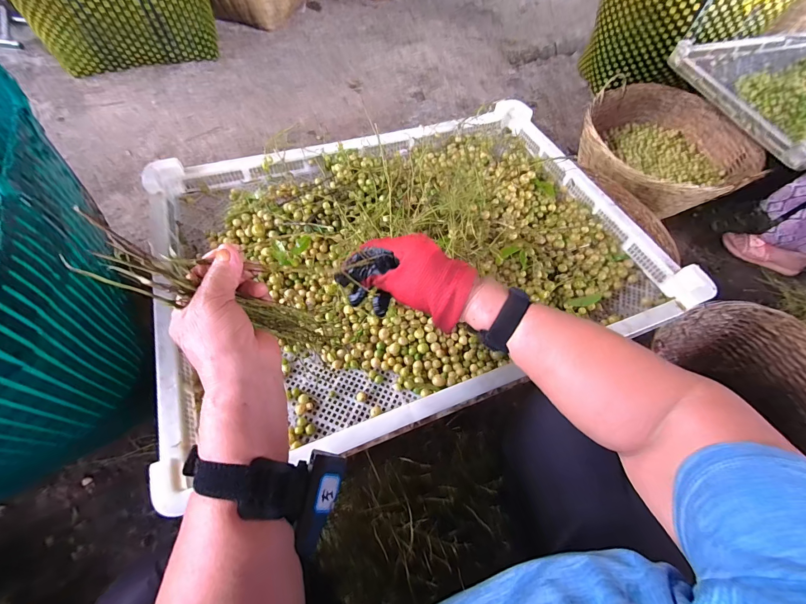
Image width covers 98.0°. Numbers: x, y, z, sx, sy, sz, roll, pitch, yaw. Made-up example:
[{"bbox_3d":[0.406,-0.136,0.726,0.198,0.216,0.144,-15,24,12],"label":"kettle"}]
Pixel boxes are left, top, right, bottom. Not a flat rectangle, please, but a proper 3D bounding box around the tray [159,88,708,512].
[{"bbox_3d":[0.012,-0.115,0.604,0.784,0.084,0.576,-18,61,-12],"label":"tray"}]

